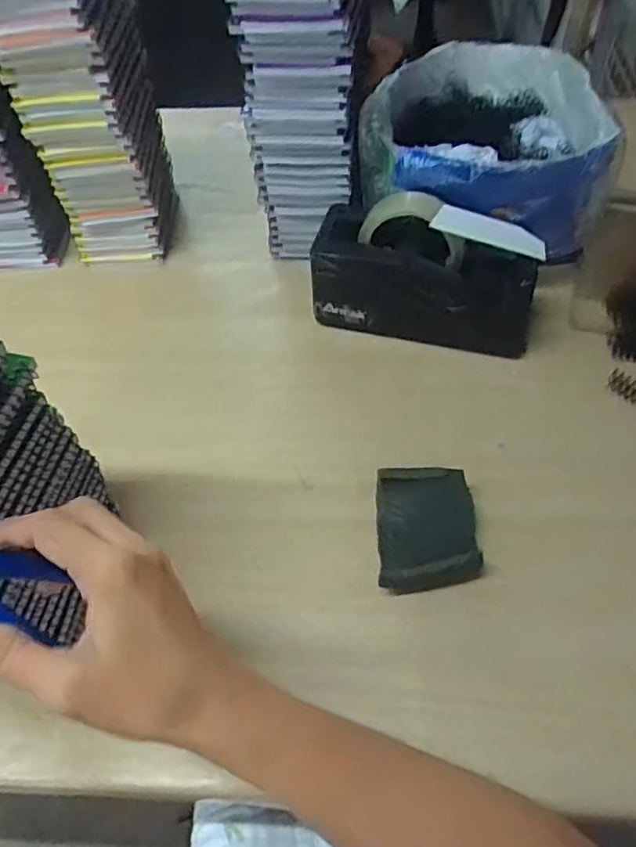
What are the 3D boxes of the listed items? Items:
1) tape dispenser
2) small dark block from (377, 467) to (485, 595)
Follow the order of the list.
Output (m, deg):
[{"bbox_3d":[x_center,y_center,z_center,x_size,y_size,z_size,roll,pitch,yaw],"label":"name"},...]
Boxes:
[{"bbox_3d":[0.093,-0.136,0.540,0.203,0.104,0.077,14,57,13],"label":"tape dispenser"},{"bbox_3d":[0.081,0.078,0.449,0.071,0.023,0.090,0,55,4],"label":"small dark block"}]

